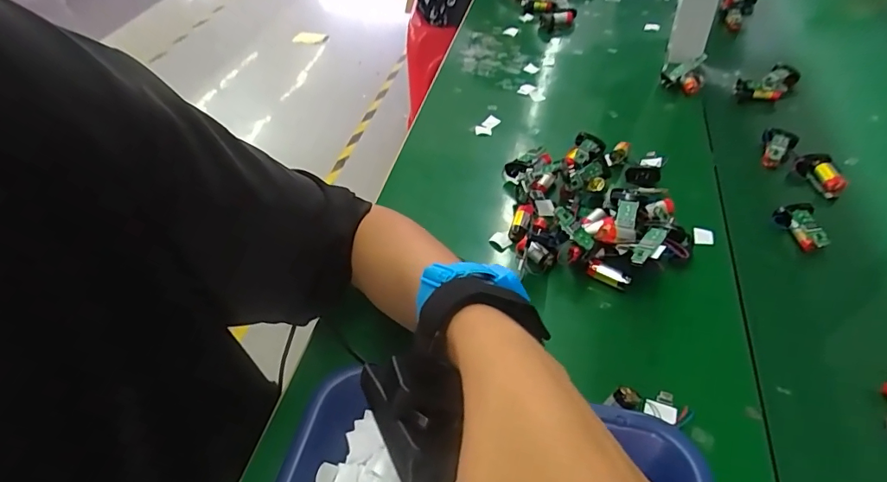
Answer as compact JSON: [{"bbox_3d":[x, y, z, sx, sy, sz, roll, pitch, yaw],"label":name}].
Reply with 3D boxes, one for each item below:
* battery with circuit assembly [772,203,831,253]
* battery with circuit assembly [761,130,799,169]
[{"bbox_3d":[0.325,-0.012,0.443,0.029,0.021,0.045,0,47,3],"label":"battery with circuit assembly"},{"bbox_3d":[0.359,-0.099,0.523,0.031,0.023,0.049,26,54,24],"label":"battery with circuit assembly"}]

